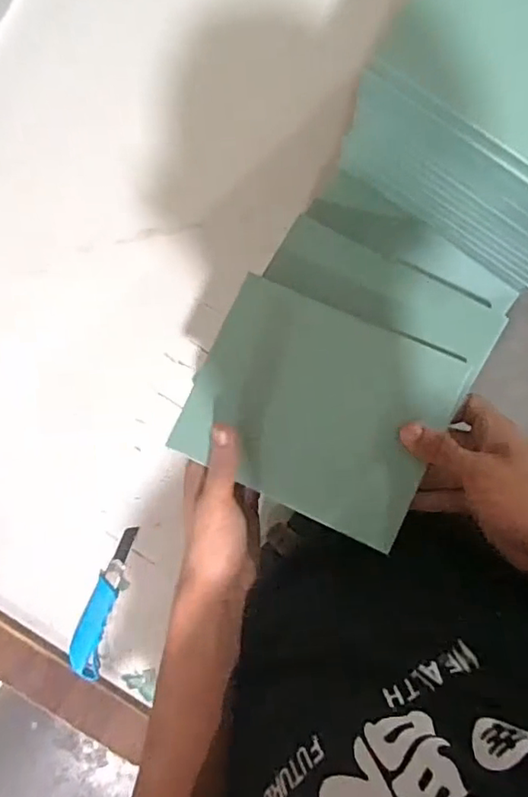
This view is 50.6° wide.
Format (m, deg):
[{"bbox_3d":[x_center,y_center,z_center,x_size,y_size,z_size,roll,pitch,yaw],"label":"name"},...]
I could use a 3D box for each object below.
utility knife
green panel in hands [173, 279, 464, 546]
[{"bbox_3d":[-0.205,0.259,0.708,0.043,0.024,0.190,18,95,1],"label":"utility knife"},{"bbox_3d":[0.040,0.007,0.432,0.184,0.015,0.153,24,91,6],"label":"green panel in hands"}]

